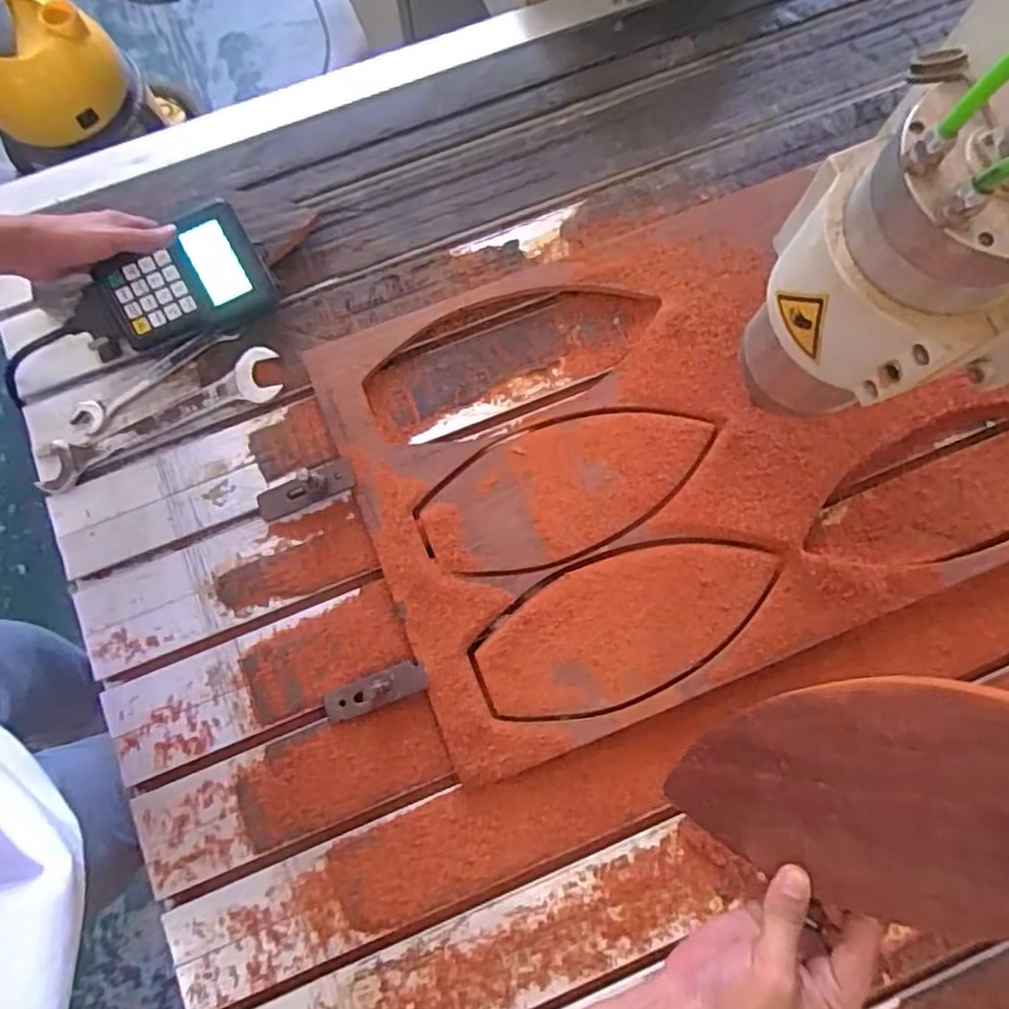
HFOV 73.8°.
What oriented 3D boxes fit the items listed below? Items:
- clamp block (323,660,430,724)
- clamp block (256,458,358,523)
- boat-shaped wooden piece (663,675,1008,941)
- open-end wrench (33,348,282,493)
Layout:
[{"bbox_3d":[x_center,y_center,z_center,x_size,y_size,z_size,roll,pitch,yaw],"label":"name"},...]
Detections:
[{"bbox_3d":[-0.117,0.171,0.608,0.098,0.020,0.029,-20,79,-4],"label":"clamp block"},{"bbox_3d":[-0.195,-0.016,0.636,0.098,0.044,0.031,-22,78,9],"label":"clamp block"},{"bbox_3d":[0.186,0.158,0.356,0.006,0.274,0.115,-4,66,-29],"label":"boat-shaped wooden piece"},{"bbox_3d":[-0.341,-0.083,0.666,0.247,0.012,0.049,-26,79,-5],"label":"open-end wrench"}]

